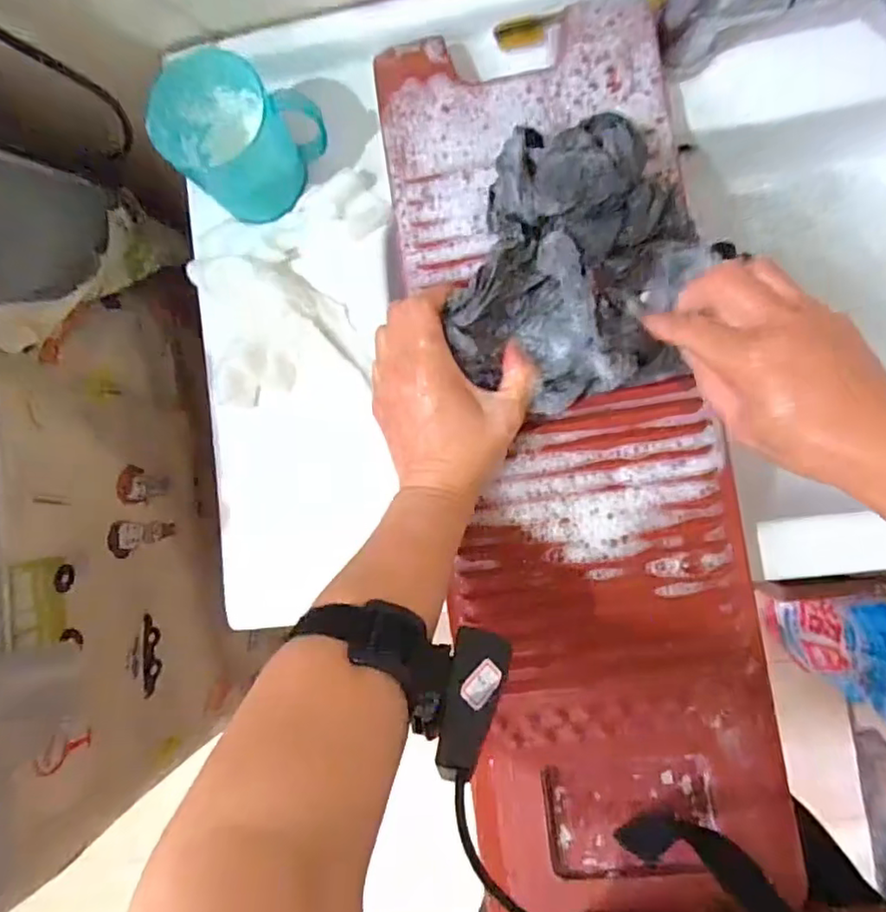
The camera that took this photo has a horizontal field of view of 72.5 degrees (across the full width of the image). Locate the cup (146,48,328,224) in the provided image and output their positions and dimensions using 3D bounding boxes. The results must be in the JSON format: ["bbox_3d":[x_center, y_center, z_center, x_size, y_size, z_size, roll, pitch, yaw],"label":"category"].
[{"bbox_3d":[-0.146,-0.230,0.437,0.077,0.086,0.089,37,93,8],"label":"cup"}]

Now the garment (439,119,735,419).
[{"bbox_3d":[0.091,-0.119,0.383,0.145,0.045,0.175,15,89,8],"label":"garment"}]

